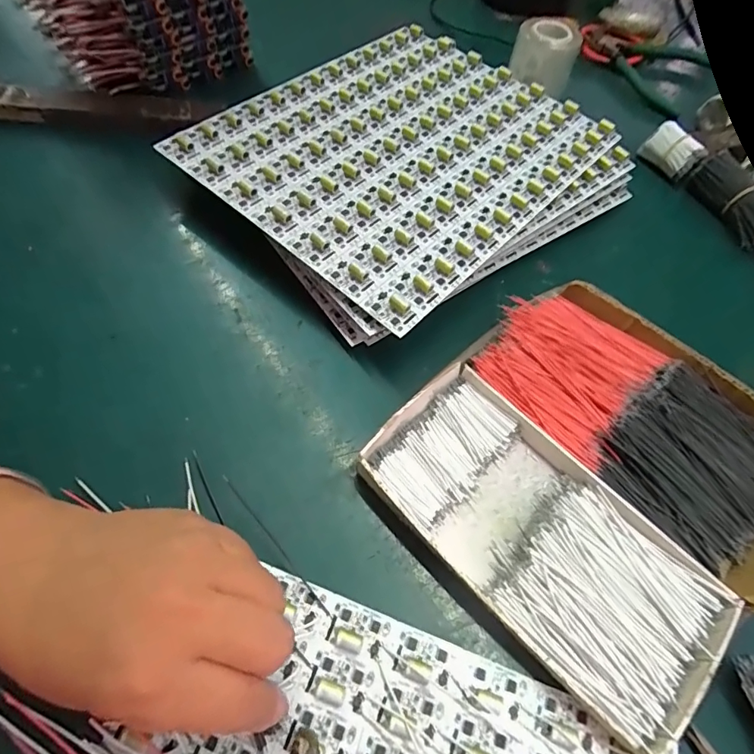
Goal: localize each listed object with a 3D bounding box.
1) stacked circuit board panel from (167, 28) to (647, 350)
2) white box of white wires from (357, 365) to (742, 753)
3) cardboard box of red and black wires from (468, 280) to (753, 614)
[{"bbox_3d":[0.025,-0.170,0.385,0.285,0.046,0.243,-38,69,-23],"label":"stacked circuit board panel"},{"bbox_3d":[0.085,0.083,0.253,0.099,0.023,0.186,-39,70,-23],"label":"white box of white wires"},{"bbox_3d":[0.160,0.023,0.291,0.112,0.025,0.191,-37,69,-23],"label":"cardboard box of red and black wires"}]

